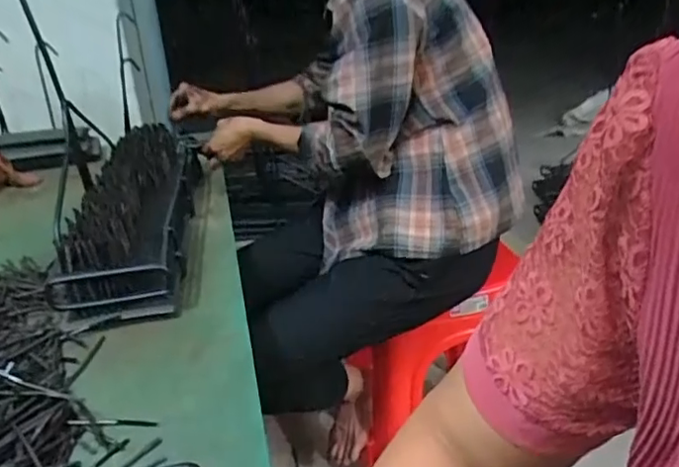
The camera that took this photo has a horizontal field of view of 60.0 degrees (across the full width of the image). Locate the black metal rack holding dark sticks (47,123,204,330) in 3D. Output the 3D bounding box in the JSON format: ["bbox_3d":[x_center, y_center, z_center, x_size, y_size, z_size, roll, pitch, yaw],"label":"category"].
[{"bbox_3d":[-0.317,-0.029,0.915,0.149,0.123,0.457,-7,25,-6],"label":"black metal rack holding dark sticks"}]

